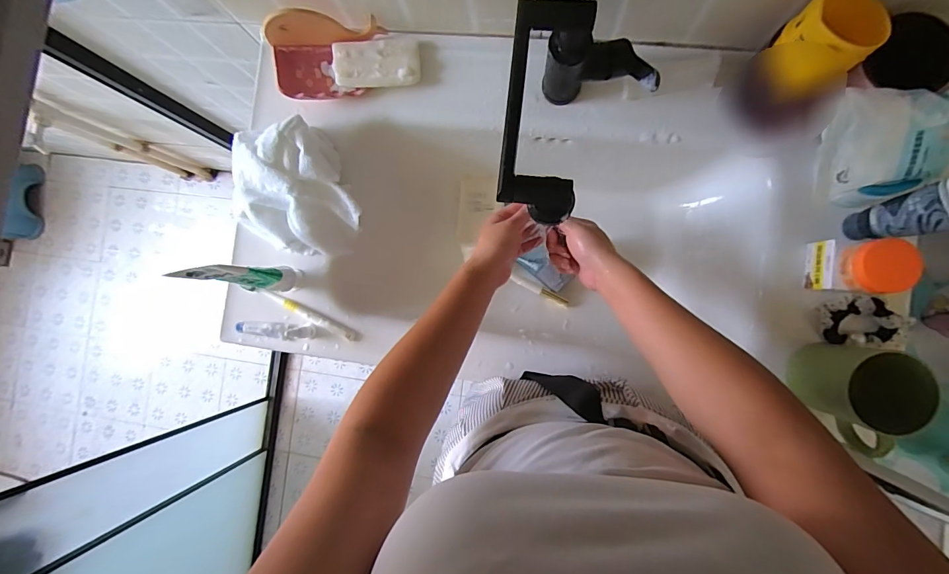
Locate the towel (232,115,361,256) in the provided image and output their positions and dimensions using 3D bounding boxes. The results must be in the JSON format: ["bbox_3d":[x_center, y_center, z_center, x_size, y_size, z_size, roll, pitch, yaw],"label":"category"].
[{"bbox_3d":[-0.252,-0.131,0.571,0.146,0.071,0.187,-21,85,6],"label":"towel"}]

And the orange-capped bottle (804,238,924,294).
[{"bbox_3d":[0.437,-0.023,0.465,0.063,0.082,0.061,2,88,7],"label":"orange-capped bottle"}]

